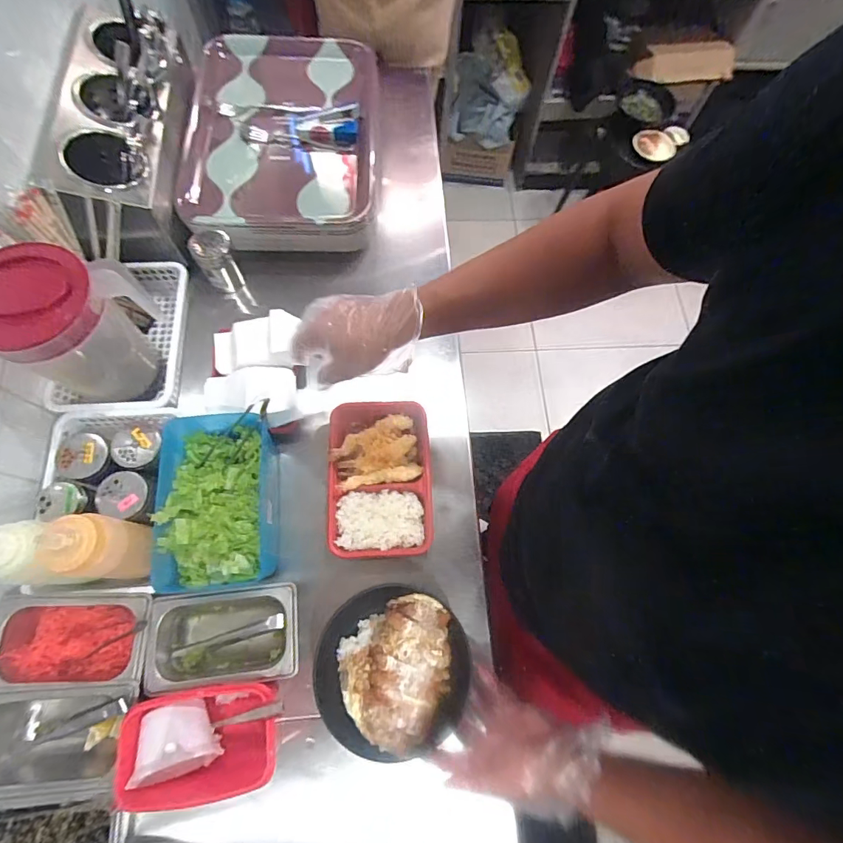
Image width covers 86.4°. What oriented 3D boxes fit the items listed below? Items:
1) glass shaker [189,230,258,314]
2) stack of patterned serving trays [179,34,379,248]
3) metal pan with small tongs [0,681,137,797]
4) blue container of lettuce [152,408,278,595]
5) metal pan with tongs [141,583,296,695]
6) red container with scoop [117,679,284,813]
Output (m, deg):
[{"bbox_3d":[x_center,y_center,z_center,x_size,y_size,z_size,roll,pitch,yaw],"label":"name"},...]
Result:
[{"bbox_3d":[-0.338,-0.253,0.779,0.062,0.164,0.066,1,71,-2],"label":"glass shaker"},{"bbox_3d":[-0.243,-0.512,0.822,0.326,0.099,0.486,-3,71,-3],"label":"stack of patterned serving trays"},{"bbox_3d":[-0.402,0.354,0.509,0.169,0.081,0.104,0,71,-2],"label":"metal pan with small tongs"},{"bbox_3d":[-0.262,0.097,0.573,0.143,0.075,0.223,-7,71,-4],"label":"blue container of lettuce"},{"bbox_3d":[-0.238,0.260,0.549,0.178,0.053,0.103,-5,71,-4],"label":"metal pan with tongs"},{"bbox_3d":[-0.237,0.359,0.515,0.165,0.107,0.105,-8,71,-5],"label":"red container with scoop"}]

